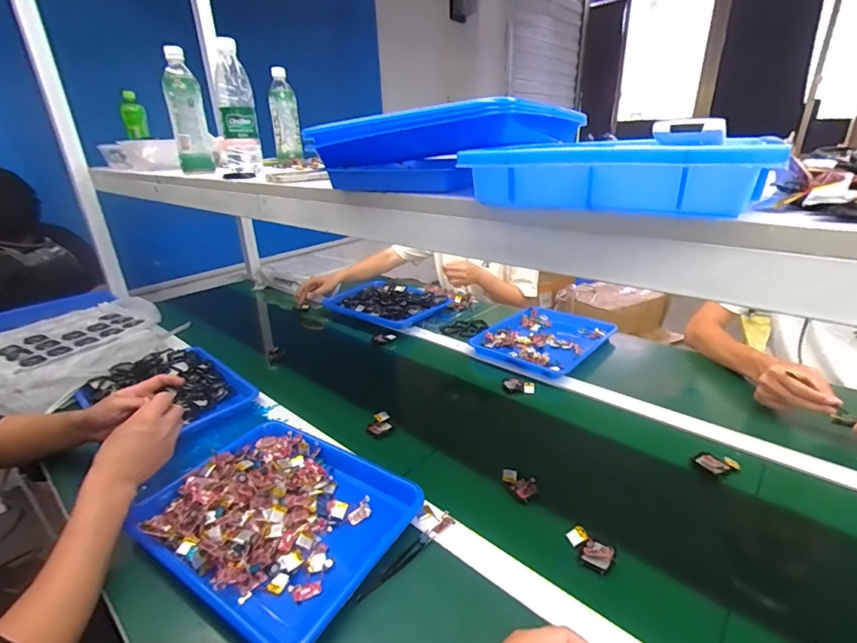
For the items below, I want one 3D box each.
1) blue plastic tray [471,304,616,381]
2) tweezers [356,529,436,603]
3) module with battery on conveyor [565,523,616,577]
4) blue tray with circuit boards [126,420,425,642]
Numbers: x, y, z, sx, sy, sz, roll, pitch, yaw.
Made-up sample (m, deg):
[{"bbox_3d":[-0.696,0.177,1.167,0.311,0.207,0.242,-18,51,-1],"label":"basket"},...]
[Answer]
[{"bbox_3d":[0.290,0.041,1.066,0.253,0.035,0.327,18,31,39],"label":"blue plastic tray"},{"bbox_3d":[-0.036,0.296,0.523,0.015,0.008,0.118,18,31,39],"label":"tweezers"},{"bbox_3d":[0.196,0.280,0.531,0.037,0.014,0.059,-22,30,-37],"label":"module with battery on conveyor"},{"bbox_3d":[-0.202,0.252,0.586,0.336,0.041,0.262,12,27,29],"label":"blue tray with circuit boards"}]

